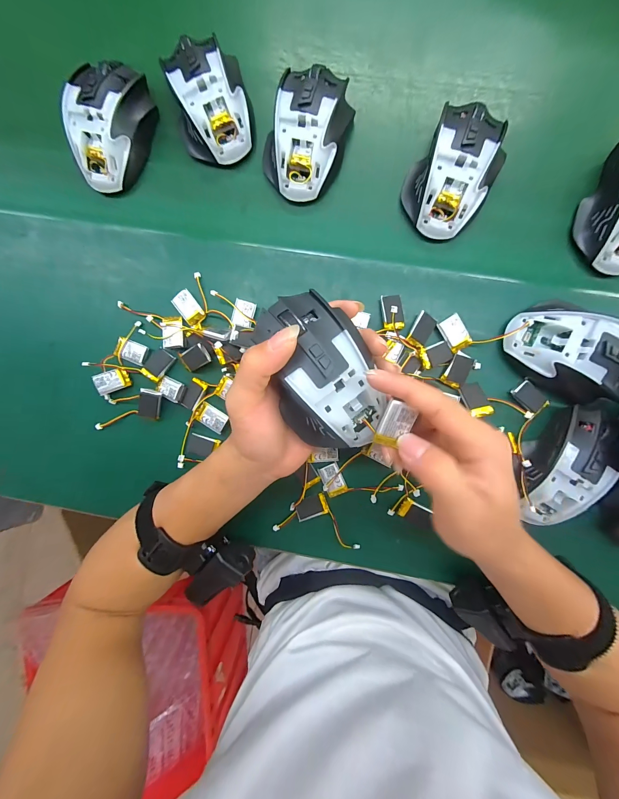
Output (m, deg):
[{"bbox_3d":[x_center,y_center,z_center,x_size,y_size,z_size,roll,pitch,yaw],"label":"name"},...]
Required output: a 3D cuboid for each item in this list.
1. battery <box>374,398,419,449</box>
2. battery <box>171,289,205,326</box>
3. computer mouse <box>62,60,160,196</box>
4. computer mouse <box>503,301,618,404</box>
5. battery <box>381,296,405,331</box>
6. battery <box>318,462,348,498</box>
[{"bbox_3d":[0.053,0.016,0.190,0.017,0.005,0.030,19,110,0],"label":"battery"},{"bbox_3d":[-0.120,-0.091,0.299,0.020,0.009,0.030,-38,89,4],"label":"battery"},{"bbox_3d":[-0.195,-0.266,0.293,0.069,0.037,0.112,11,92,4],"label":"computer mouse"},{"bbox_3d":[0.236,-0.037,0.261,0.119,0.034,0.066,24,93,3],"label":"computer mouse"},{"bbox_3d":[0.079,-0.082,0.284,0.021,0.010,0.031,-8,91,4],"label":"battery"},{"bbox_3d":[0.022,0.079,0.293,0.022,0.004,0.030,-22,90,4],"label":"battery"}]

